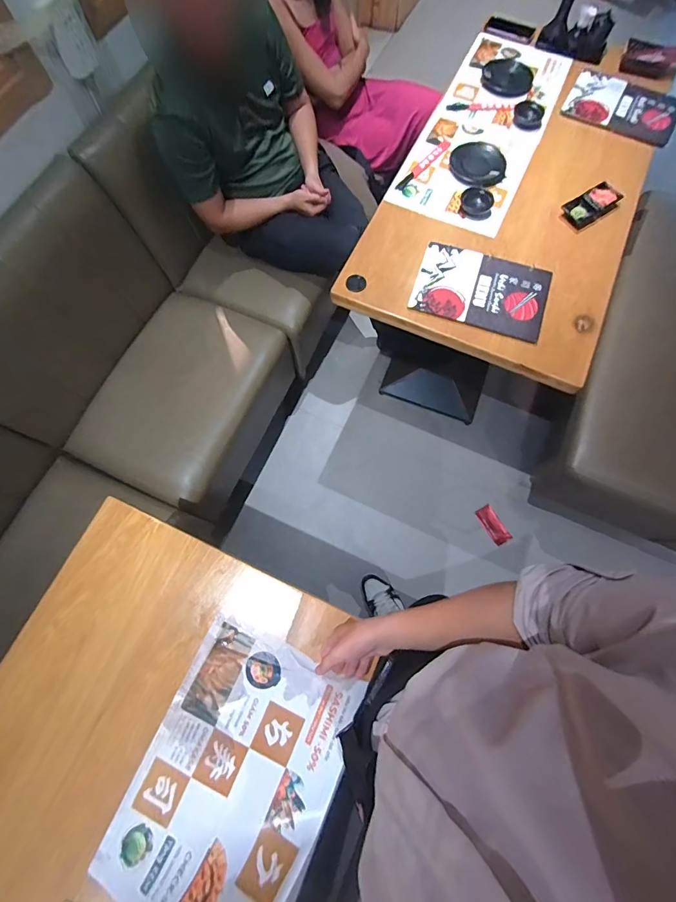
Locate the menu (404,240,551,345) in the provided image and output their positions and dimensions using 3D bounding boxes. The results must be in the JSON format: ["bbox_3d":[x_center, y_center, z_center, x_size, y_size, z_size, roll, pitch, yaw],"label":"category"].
[{"bbox_3d":[0.329,-0.373,0.888,0.291,0.013,0.190,17,77,8],"label":"menu"}]

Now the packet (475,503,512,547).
[{"bbox_3d":[0.587,0.280,1.458,0.070,0.019,0.146,-29,75,-11],"label":"packet"}]

